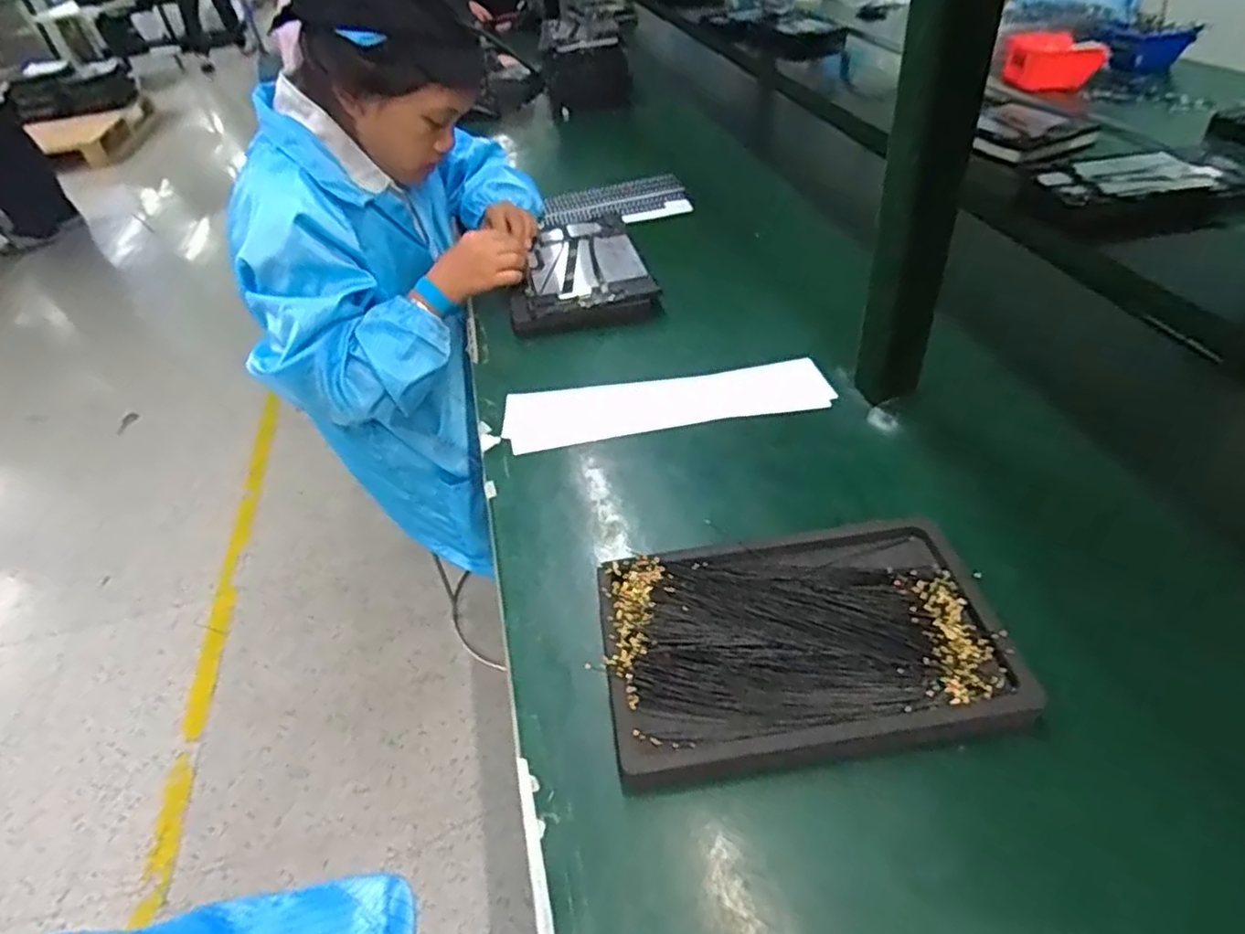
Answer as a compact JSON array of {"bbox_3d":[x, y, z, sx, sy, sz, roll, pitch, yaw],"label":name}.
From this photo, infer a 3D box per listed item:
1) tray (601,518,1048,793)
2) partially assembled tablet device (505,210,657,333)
[{"bbox_3d":[0.113,0.111,0.457,0.245,0.023,0.163,-10,43,-3],"label":"tray"},{"bbox_3d":[-0.058,-0.239,0.858,0.165,0.029,0.223,-12,43,-6],"label":"partially assembled tablet device"}]

